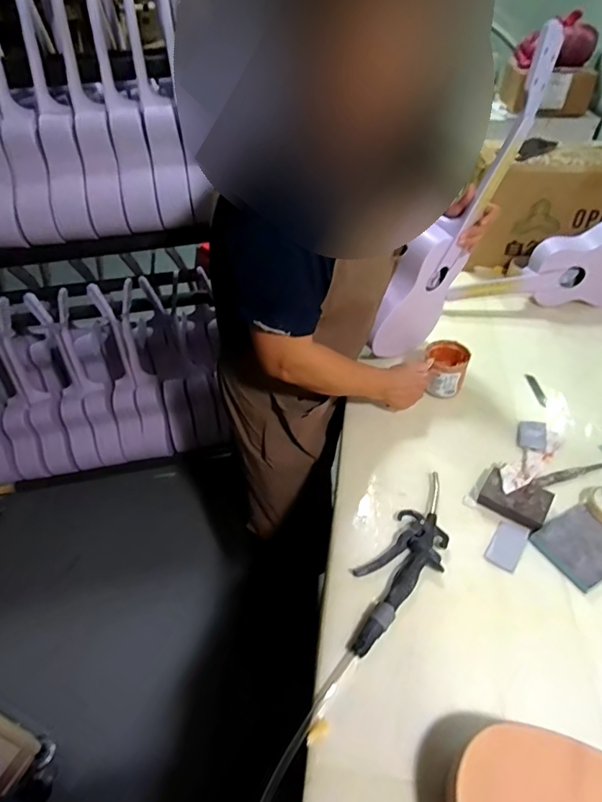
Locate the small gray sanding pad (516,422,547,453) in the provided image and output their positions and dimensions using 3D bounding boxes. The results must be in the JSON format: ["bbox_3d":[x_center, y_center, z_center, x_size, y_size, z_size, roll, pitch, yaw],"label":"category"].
[{"bbox_3d":[0.412,0.061,0.857,0.047,0.004,0.073,13,45,16],"label":"small gray sanding pad"}]

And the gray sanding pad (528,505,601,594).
[{"bbox_3d":[0.408,0.207,0.691,0.113,0.019,0.097,-23,46,-21],"label":"gray sanding pad"}]

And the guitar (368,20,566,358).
[{"bbox_3d":[0.290,-0.319,0.870,0.194,0.581,0.060,7,36,-29],"label":"guitar"}]

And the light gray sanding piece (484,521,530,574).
[{"bbox_3d":[0.303,0.210,0.703,0.043,0.004,0.076,26,49,27],"label":"light gray sanding piece"}]

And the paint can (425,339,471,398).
[{"bbox_3d":[0.286,-0.063,0.942,0.076,0.079,0.080,-1,42,1],"label":"paint can"}]

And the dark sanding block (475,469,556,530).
[{"bbox_3d":[0.336,0.152,0.750,0.096,0.024,0.075,26,49,27],"label":"dark sanding block"}]

